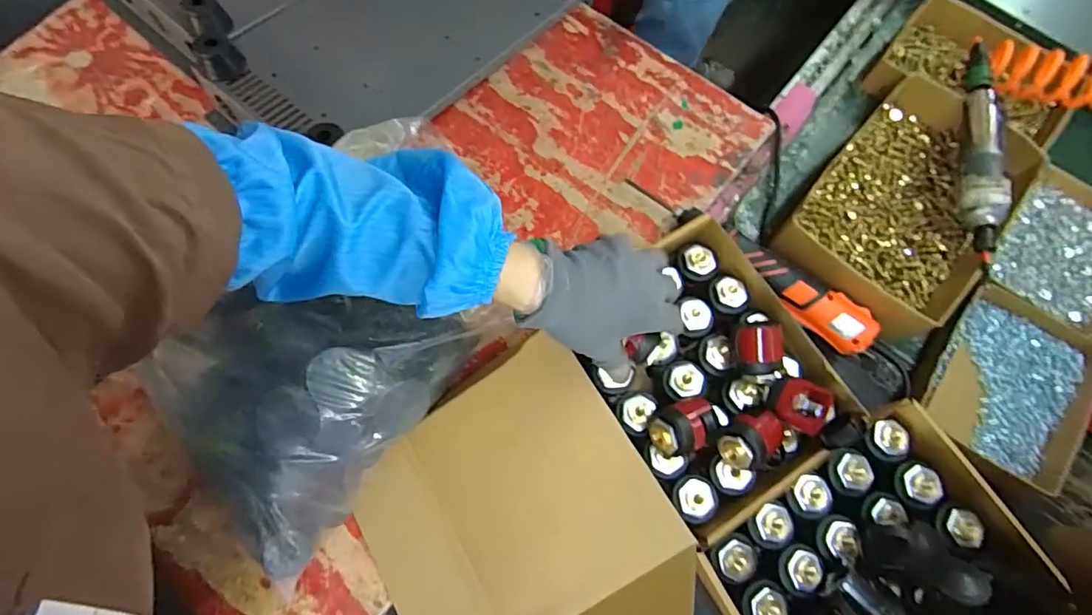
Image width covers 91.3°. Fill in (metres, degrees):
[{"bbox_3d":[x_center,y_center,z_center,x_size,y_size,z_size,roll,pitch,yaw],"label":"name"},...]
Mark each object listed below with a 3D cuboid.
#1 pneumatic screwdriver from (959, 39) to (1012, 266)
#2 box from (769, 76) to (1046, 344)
[{"bbox_3d":[0.460,-0.177,0.566,0.039,0.032,0.251,12,72,4],"label":"pneumatic screwdriver"},{"bbox_3d":[0.403,-0.116,0.597,0.181,0.053,0.300,40,74,12],"label":"box"}]

